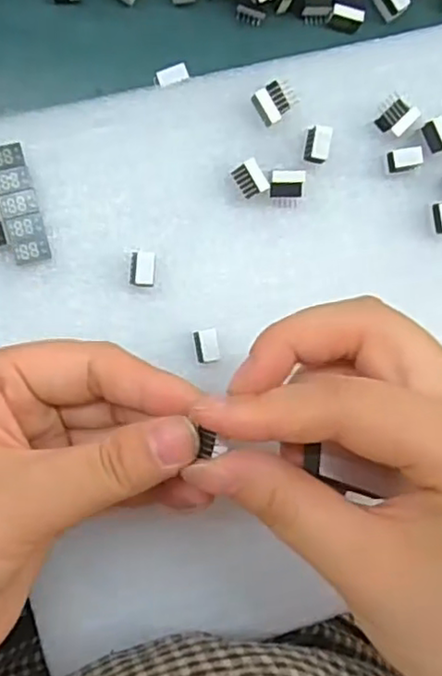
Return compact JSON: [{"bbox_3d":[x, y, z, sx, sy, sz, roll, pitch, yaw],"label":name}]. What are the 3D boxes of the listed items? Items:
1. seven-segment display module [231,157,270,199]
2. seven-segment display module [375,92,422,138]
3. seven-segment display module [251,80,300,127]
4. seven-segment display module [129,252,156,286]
[{"bbox_3d":[0.010,-0.058,0.237,0.010,0.008,0.012,-33,98,-4],"label":"seven-segment display module"},{"bbox_3d":[0.064,-0.083,0.243,0.013,0.010,0.013,43,85,-8],"label":"seven-segment display module"},{"bbox_3d":[0.019,-0.085,0.236,0.016,0.009,0.012,-34,97,-7],"label":"seven-segment display module"},{"bbox_3d":[-0.028,-0.025,0.232,0.009,0.011,0.012,3,91,-10],"label":"seven-segment display module"}]

